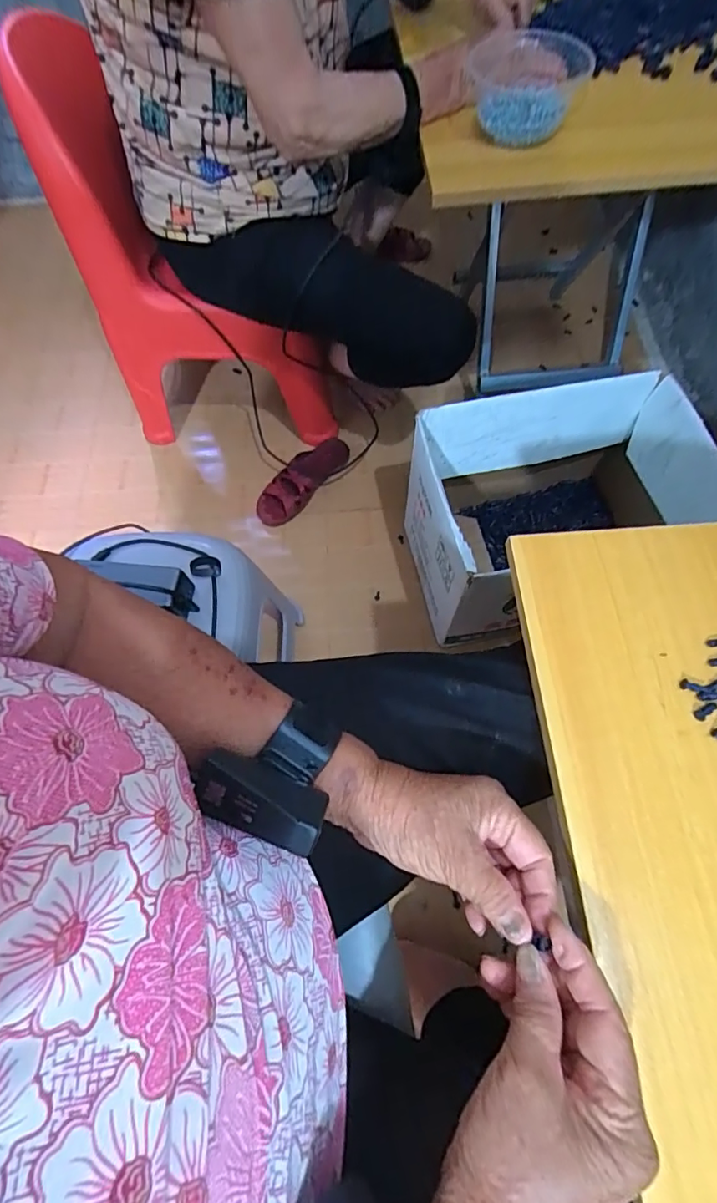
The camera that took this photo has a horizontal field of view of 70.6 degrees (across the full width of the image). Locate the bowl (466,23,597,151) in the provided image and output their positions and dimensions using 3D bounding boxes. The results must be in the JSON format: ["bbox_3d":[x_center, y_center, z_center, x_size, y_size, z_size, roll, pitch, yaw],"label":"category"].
[{"bbox_3d":[0.211,-0.654,0.643,0.143,0.066,0.126,13,68,7],"label":"bowl"}]

